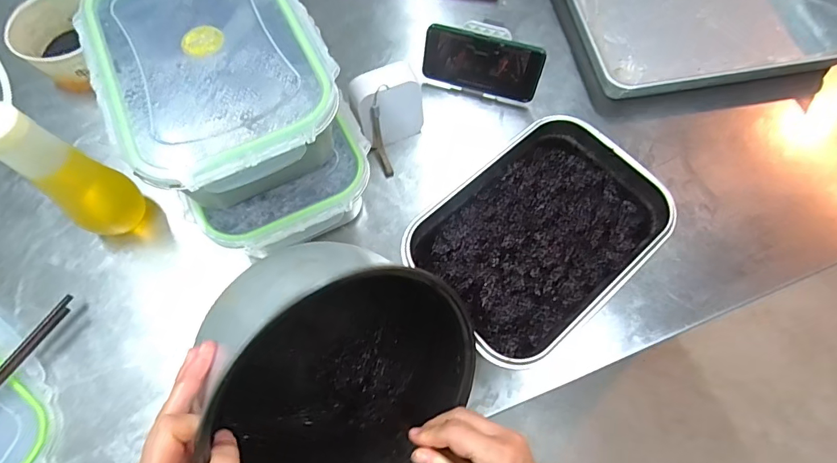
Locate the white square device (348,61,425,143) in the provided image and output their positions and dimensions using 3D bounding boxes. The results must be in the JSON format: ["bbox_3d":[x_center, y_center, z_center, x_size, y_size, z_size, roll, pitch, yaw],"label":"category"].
[{"bbox_3d":[-0.040,-0.164,0.589,0.089,0.096,0.055,-21,68,-9],"label":"white square device"}]

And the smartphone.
[{"bbox_3d":[0.087,-0.231,0.614,0.161,0.076,0.007,16,47,5],"label":"smartphone"}]

